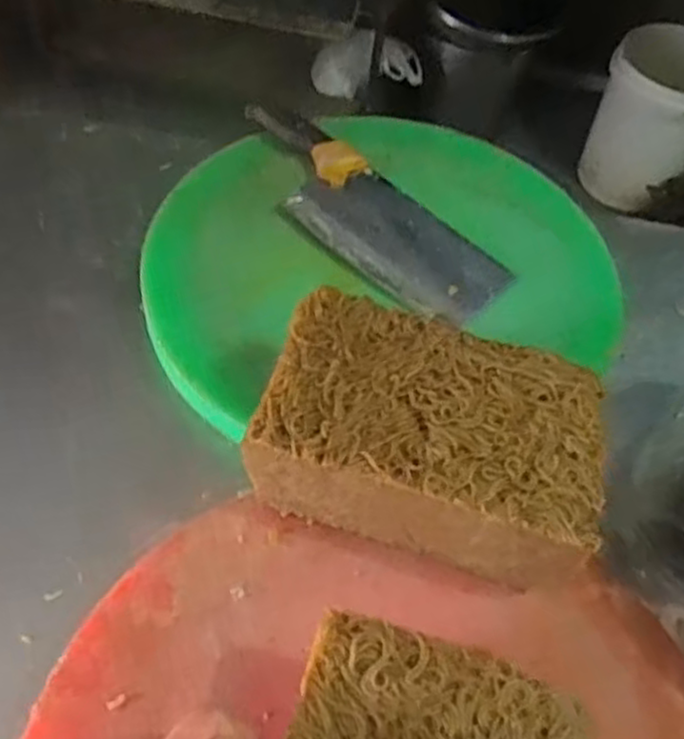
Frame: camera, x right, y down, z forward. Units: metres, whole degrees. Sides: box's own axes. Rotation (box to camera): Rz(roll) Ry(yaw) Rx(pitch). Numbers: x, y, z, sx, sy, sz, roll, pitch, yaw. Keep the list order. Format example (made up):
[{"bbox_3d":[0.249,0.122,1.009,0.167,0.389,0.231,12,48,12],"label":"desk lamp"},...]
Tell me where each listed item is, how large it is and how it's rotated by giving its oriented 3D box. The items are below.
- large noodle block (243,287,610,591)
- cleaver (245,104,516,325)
[{"bbox_3d":[0.061,0.046,0.514,0.216,0.078,0.138,18,54,8],"label":"large noodle block"},{"bbox_3d":[0.017,-0.151,0.707,0.295,0.033,0.106,39,60,22],"label":"cleaver"}]

